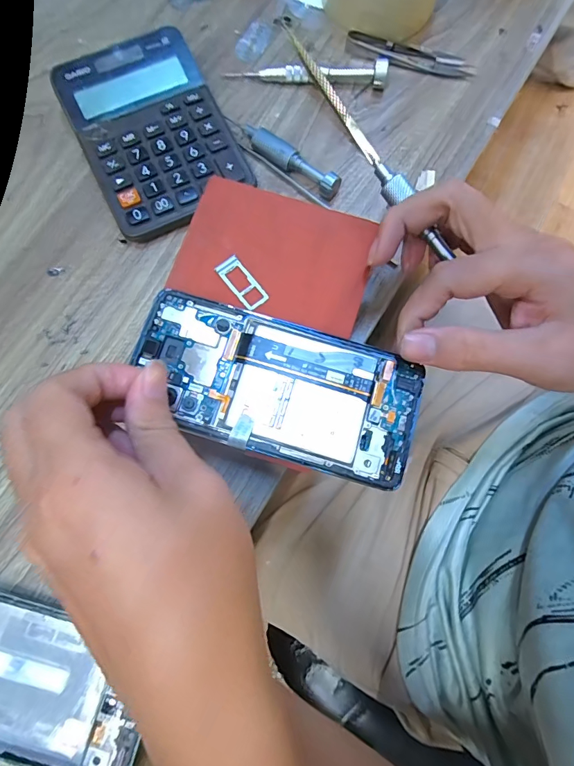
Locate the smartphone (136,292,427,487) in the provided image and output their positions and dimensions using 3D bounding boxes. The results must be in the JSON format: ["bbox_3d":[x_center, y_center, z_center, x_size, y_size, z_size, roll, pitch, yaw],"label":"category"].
[{"bbox_3d":[-0.007,0.001,0.225,0.156,0.006,0.075,22,77,3],"label":"smartphone"}]

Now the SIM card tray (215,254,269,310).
[{"bbox_3d":[-0.027,-0.061,0.242,0.015,0.004,0.035,-40,81,-10],"label":"SIM card tray"}]

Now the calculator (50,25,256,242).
[{"bbox_3d":[-0.097,-0.183,0.300,0.101,0.028,0.144,-26,78,-7],"label":"calculator"}]

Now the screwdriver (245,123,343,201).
[{"bbox_3d":[0.003,-0.164,0.303,0.084,0.015,0.014,39,79,8],"label":"screwdriver"}]

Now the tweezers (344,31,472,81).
[{"bbox_3d":[0.100,-0.267,0.331,0.102,0.007,0.022,17,77,4],"label":"tweezers"}]

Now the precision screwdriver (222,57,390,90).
[{"bbox_3d":[0.015,-0.246,0.322,0.127,0.014,0.020,3,76,0],"label":"precision screwdriver"}]

